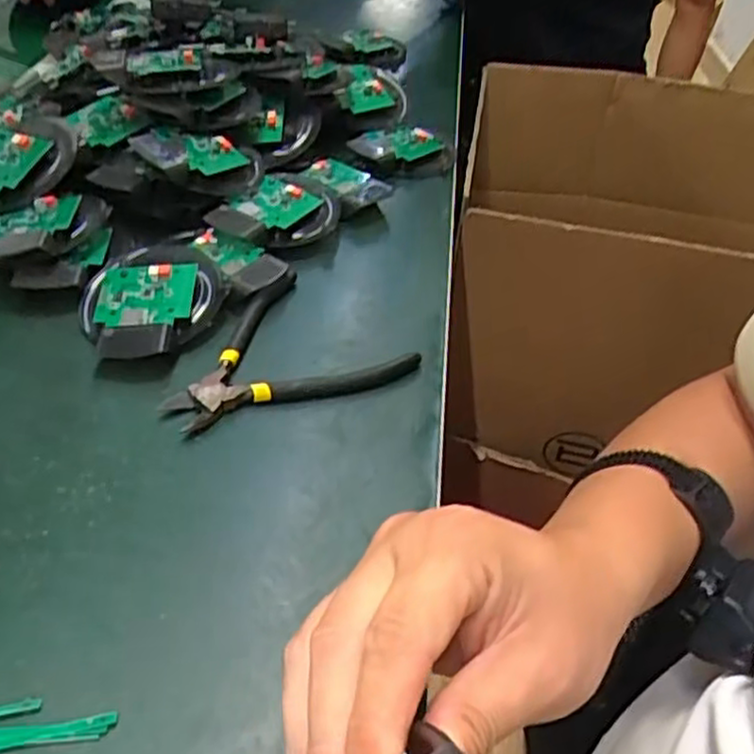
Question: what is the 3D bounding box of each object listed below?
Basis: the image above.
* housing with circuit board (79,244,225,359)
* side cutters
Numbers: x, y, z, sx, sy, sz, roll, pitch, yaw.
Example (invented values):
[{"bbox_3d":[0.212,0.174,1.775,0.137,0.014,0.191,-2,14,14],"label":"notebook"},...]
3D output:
[{"bbox_3d":[-0.144,-0.053,0.472,0.084,0.025,0.114,-3,44,-8],"label":"housing with circuit board"},{"bbox_3d":[-0.065,-0.026,0.458,0.148,0.014,0.113,-15,47,-20],"label":"side cutters"}]

